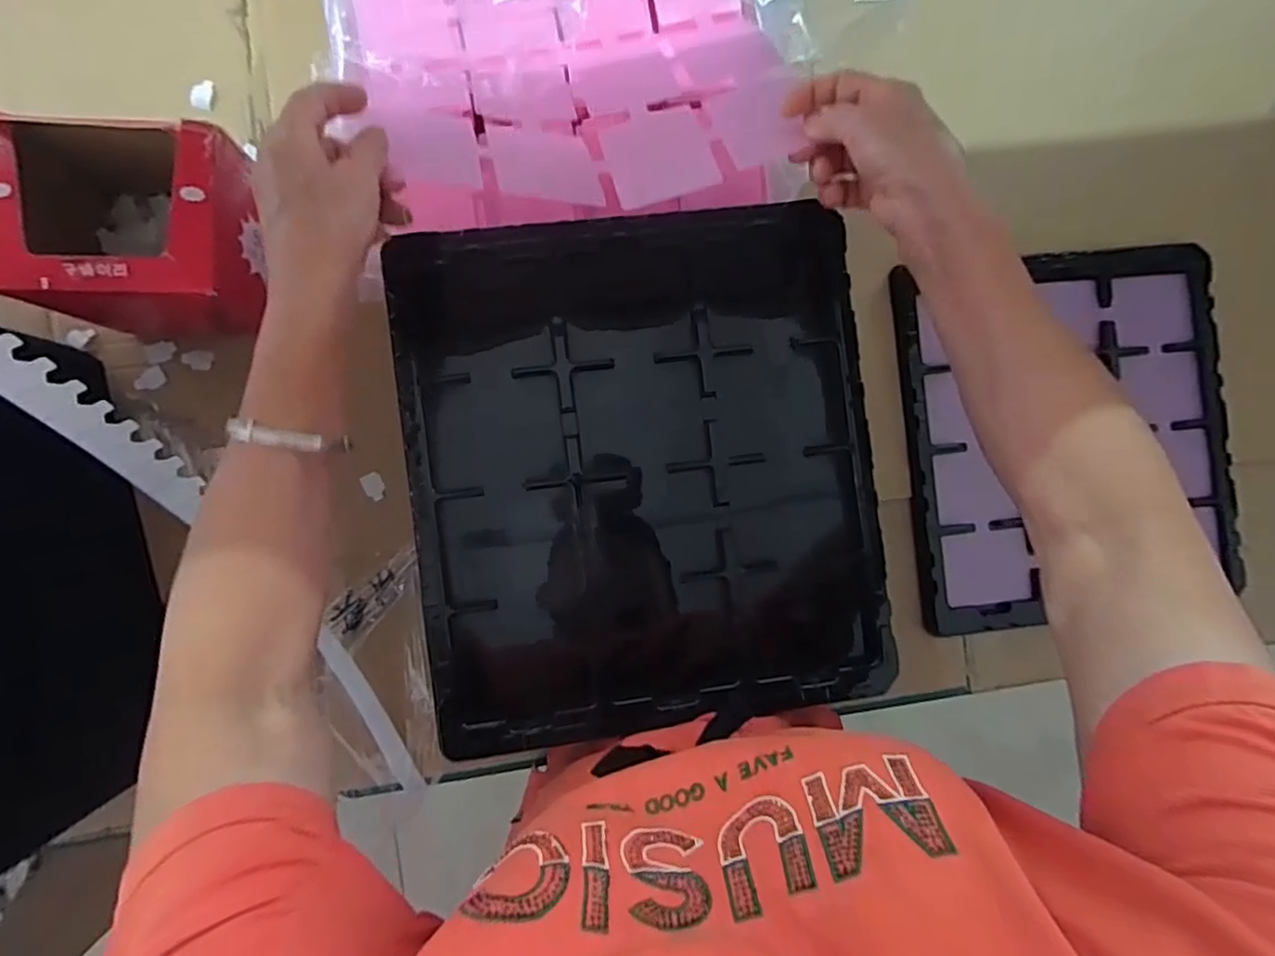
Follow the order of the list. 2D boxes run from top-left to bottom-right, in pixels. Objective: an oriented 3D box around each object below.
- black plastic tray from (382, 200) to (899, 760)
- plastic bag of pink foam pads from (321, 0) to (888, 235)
[{"bbox_3d":[0.007,-0.006,0.469,0.332,0.030,0.363,-8,91,-5],"label":"black plastic tray"},{"bbox_3d":[-0.013,-0.346,0.496,0.458,0.101,0.289,-4,91,-5],"label":"plastic bag of pink foam pads"}]

